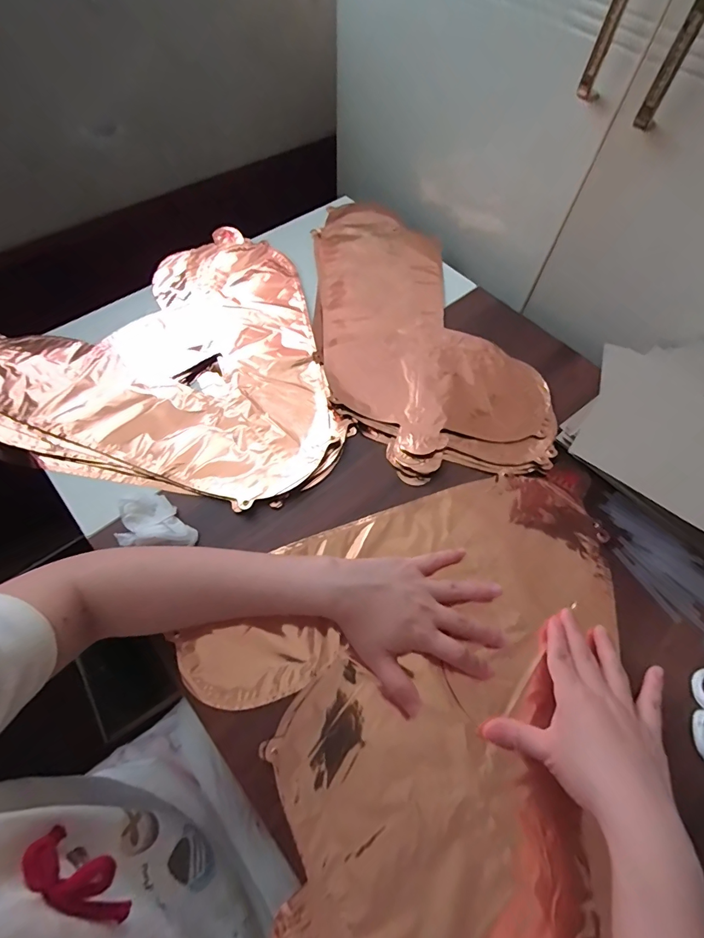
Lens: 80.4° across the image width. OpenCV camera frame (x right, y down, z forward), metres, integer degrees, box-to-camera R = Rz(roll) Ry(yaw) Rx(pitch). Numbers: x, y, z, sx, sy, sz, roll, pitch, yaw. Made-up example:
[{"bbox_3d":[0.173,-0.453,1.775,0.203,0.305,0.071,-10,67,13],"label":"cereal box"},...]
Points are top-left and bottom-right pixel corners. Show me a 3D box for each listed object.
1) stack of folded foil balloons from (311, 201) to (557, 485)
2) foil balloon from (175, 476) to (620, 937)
[{"bbox_3d":[0.060,-0.199,0.545,0.234,0.012,0.499,-16,63,-11],"label":"stack of folded foil balloons"},{"bbox_3d":[0.102,0.197,0.343,0.378,0.022,0.367,-25,65,-16],"label":"foil balloon"}]

